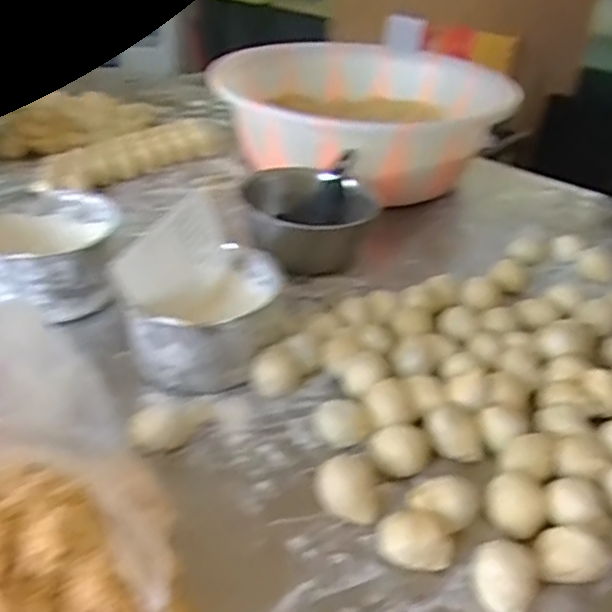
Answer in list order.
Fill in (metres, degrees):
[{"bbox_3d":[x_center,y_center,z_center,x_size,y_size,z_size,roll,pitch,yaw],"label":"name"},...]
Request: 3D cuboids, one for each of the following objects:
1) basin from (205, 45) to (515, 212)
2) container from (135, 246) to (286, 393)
[{"bbox_3d":[0.085,-0.303,1.066,0.426,0.165,0.376,-19,39,-33],"label":"basin"},{"bbox_3d":[-0.094,0.014,0.635,0.120,0.087,0.136,6,32,2],"label":"container"}]

